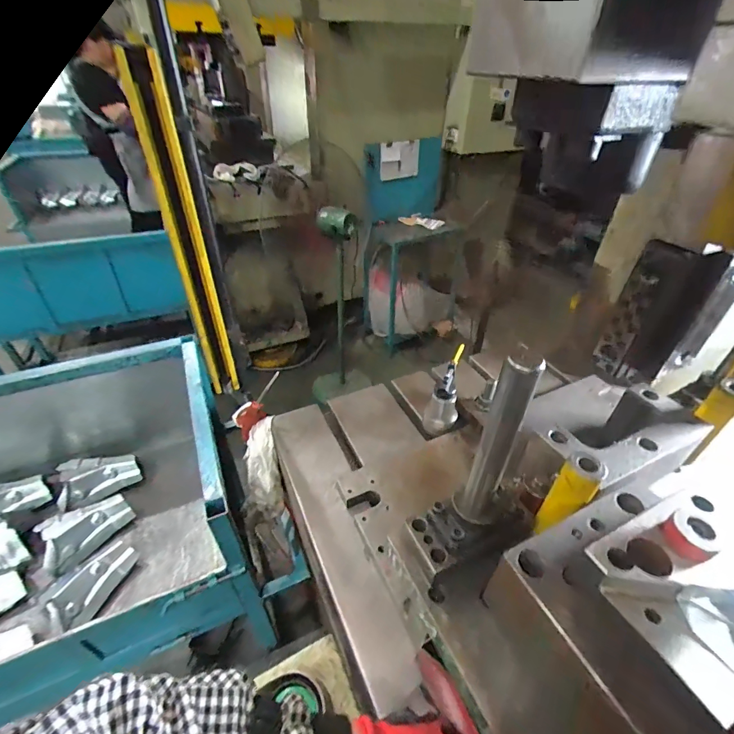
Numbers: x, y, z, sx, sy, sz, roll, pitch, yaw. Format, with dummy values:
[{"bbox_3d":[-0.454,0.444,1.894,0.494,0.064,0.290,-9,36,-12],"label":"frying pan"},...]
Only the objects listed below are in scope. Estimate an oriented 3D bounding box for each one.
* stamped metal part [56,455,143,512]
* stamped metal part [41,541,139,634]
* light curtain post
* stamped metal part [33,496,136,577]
[{"bbox_3d":[-0.805,0.351,1.154,0.213,0.155,0.060,-4,-8,-26],"label":"stamped metal part"},{"bbox_3d":[-0.680,0.529,0.945,0.102,0.058,0.199,17,40,18],"label":"stamped metal part"},{"bbox_3d":[-0.305,-0.184,0.669,0.066,0.555,0.049,-16,42,-22],"label":"light curtain post"},{"bbox_3d":[-0.772,0.437,1.047,0.109,0.075,0.207,28,45,29],"label":"stamped metal part"}]

